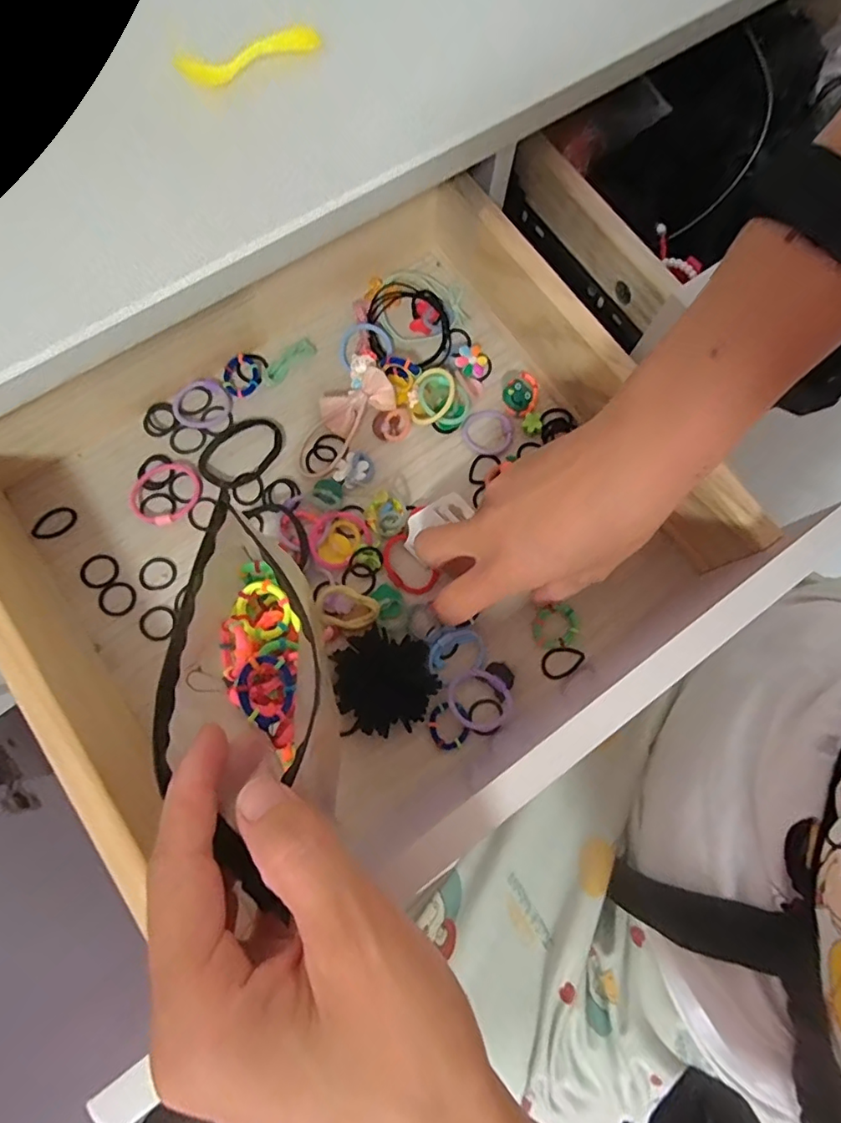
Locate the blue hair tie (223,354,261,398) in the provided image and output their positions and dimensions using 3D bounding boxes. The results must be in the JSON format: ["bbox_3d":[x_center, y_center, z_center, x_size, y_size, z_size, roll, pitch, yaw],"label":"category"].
[{"bbox_3d":[-0.115,-0.119,0.346,0.026,0.004,0.025,0,78,-1],"label":"blue hair tie"}]

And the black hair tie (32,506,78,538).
[{"bbox_3d":[-0.218,-0.023,0.320,0.026,0.004,0.017,-44,83,-9],"label":"black hair tie"}]

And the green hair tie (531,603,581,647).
[{"bbox_3d":[0.080,0.038,0.319,0.029,0.004,0.023,-14,79,-4],"label":"green hair tie"}]

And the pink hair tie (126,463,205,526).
[{"bbox_3d":[-0.155,-0.042,0.326,0.036,0.008,0.041,41,80,7],"label":"pink hair tie"}]

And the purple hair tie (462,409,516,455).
[{"bbox_3d":[0.044,-0.083,0.348,0.032,0.008,0.032,35,80,6],"label":"purple hair tie"}]

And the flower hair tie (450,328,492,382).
[{"bbox_3d":[0.031,-0.140,0.358,0.023,0.013,0.041,-33,81,-8],"label":"flower hair tie"}]

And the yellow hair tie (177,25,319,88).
[{"bbox_3d":[-0.084,-0.254,0.268,0.074,0.014,0.009,-30,81,-7],"label":"yellow hair tie"}]

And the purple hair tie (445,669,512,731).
[{"bbox_3d":[0.034,0.079,0.305,0.037,0.008,0.032,42,80,7],"label":"purple hair tie"}]

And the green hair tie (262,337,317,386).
[{"bbox_3d":[-0.086,-0.131,0.350,0.012,0.004,0.040,43,81,7],"label":"green hair tie"}]

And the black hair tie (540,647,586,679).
[{"bbox_3d":[0.084,0.059,0.316,0.027,0.004,0.017,-19,79,-5],"label":"black hair tie"}]

